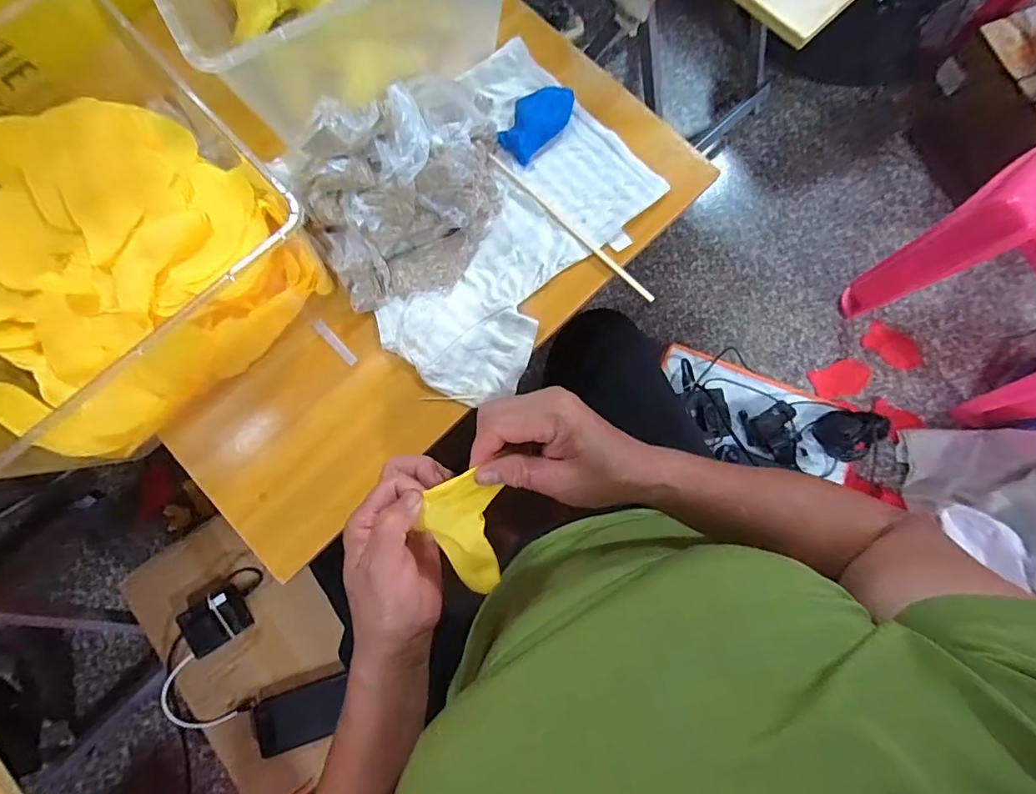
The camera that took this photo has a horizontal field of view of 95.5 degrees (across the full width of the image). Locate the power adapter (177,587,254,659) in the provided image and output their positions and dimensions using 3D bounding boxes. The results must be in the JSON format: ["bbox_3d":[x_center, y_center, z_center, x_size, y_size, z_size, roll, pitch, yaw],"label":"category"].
[{"bbox_3d":[-0.450,0.333,0.696,0.088,0.027,0.068,-30,81,-6],"label":"power adapter"}]

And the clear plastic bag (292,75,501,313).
[{"bbox_3d":[-0.098,-0.200,0.436,0.210,0.103,0.159,-31,81,-6],"label":"clear plastic bag"}]

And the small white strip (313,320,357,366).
[{"bbox_3d":[-0.181,-0.054,0.465,0.011,0.004,0.059,-44,82,-8],"label":"small white strip"}]

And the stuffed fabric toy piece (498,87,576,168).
[{"bbox_3d":[0.021,-0.292,0.490,0.049,0.025,0.090,37,81,6],"label":"stuffed fabric toy piece"}]

